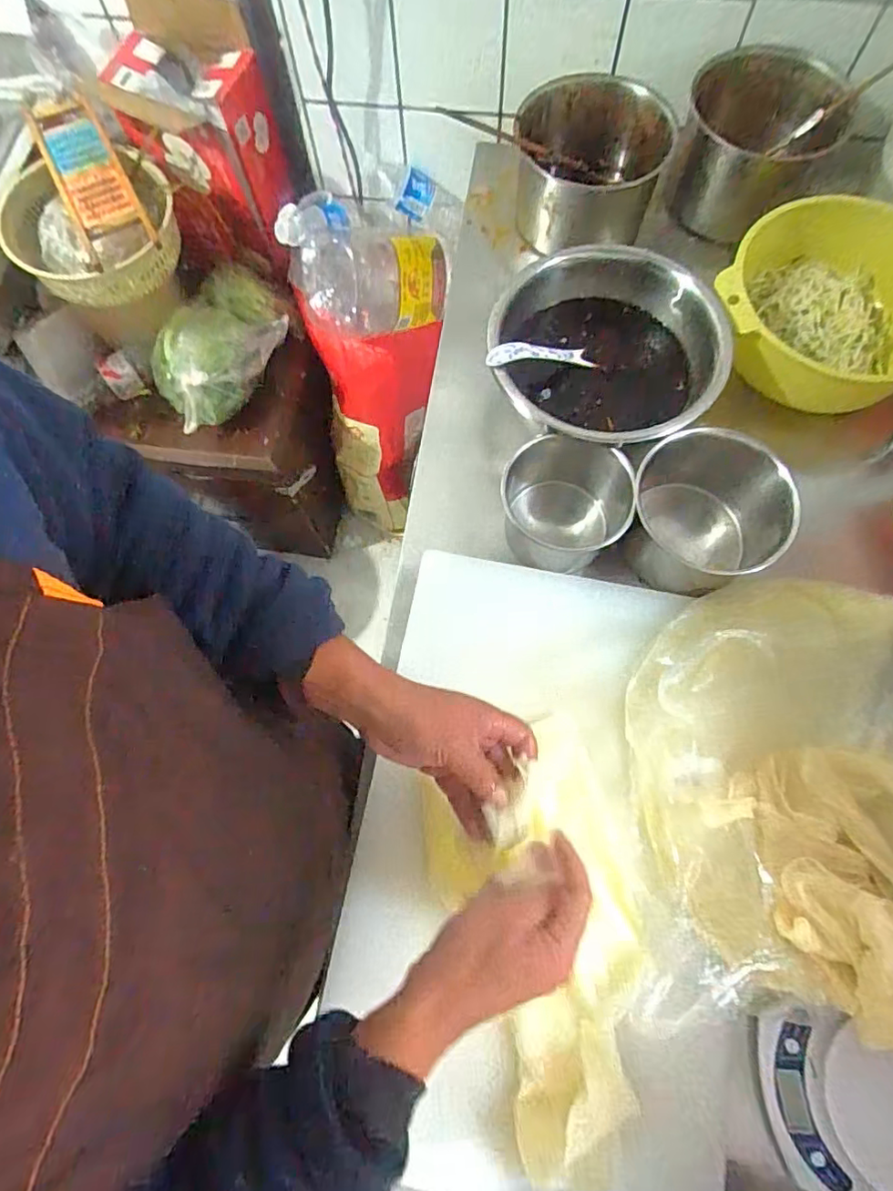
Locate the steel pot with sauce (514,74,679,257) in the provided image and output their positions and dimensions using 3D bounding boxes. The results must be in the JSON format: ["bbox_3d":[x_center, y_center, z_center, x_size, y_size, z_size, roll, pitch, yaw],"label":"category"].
[{"bbox_3d":[0.190,-0.581,0.784,0.208,0.110,0.207,2,73,2],"label":"steel pot with sauce"}]

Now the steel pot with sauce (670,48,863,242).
[{"bbox_3d":[0.399,-0.582,0.763,0.188,0.125,0.175,9,73,4],"label":"steel pot with sauce"}]

